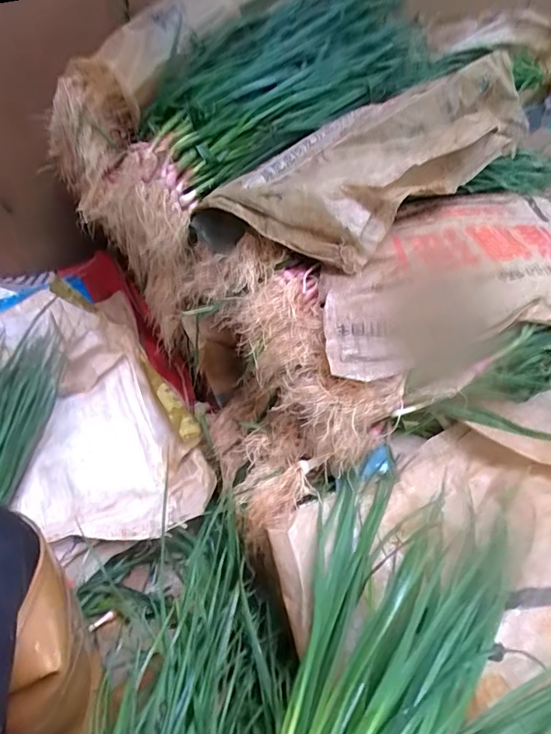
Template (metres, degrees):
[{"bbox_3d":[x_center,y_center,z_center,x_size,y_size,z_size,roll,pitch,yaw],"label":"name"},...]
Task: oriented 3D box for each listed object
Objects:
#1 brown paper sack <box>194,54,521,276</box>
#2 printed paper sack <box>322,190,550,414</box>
[{"bbox_3d":[0.154,-0.330,0.692,0.477,0.133,0.257,-34,58,-31],"label":"brown paper sack"},{"bbox_3d":[0.289,-0.122,0.658,0.535,0.110,0.242,-16,51,-19],"label":"printed paper sack"}]

